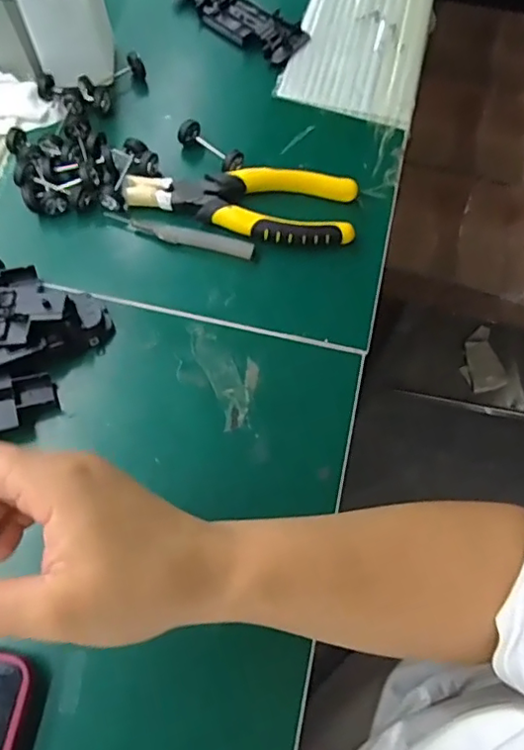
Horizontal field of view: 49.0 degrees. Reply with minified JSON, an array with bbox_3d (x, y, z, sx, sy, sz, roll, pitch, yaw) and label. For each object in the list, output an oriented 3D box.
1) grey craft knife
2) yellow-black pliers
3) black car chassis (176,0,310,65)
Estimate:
[{"bbox_3d":[-0.060,-0.100,0.414,0.109,0.006,0.012,13,70,4],"label":"grey craft knife"},{"bbox_3d":[-0.015,-0.127,0.421,0.164,0.018,0.054,9,70,2],"label":"yellow-black pliers"},{"bbox_3d":[-0.020,-0.306,0.487,0.121,0.009,0.043,38,73,12],"label":"black car chassis"}]

